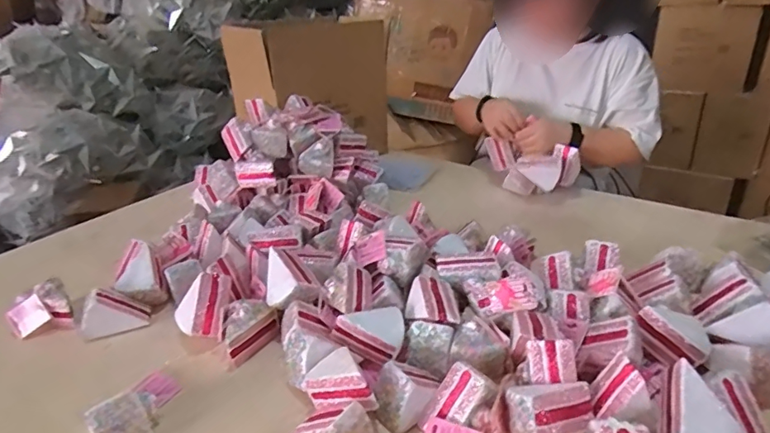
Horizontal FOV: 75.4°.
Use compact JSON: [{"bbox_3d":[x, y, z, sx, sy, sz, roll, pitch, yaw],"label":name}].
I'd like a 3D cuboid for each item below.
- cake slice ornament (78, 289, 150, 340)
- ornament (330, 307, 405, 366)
[{"bbox_3d":[-0.421,0.145,0.770,0.096,0.062,0.045,-18,30,-25],"label":"cake slice ornament"},{"bbox_3d":[-0.017,0.154,0.672,0.090,0.048,0.067,24,38,13],"label":"ornament"}]

